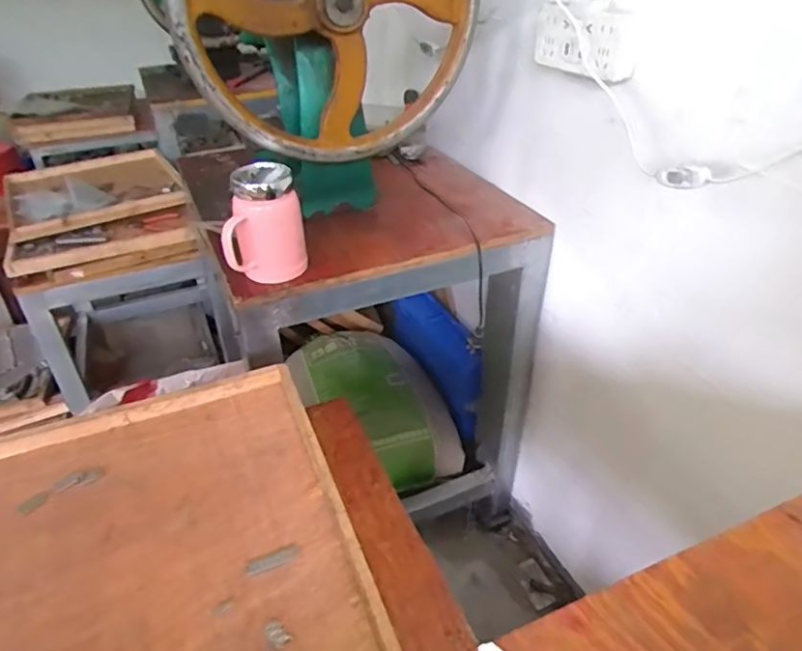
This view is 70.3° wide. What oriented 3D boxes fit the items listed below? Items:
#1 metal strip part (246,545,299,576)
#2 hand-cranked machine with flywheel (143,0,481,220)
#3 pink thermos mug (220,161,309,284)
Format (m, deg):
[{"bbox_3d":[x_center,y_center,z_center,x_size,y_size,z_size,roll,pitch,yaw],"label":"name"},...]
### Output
[{"bbox_3d":[-0.113,0.207,0.504,0.046,0.004,0.015,-18,39,-21],"label":"metal strip part"},{"bbox_3d":[-0.133,-0.417,0.804,0.374,0.466,0.296,-18,39,-22],"label":"hand-cranked machine with flywheel"},{"bbox_3d":[-0.178,-0.130,0.747,0.099,0.139,0.096,-6,36,-7],"label":"pink thermos mug"}]

